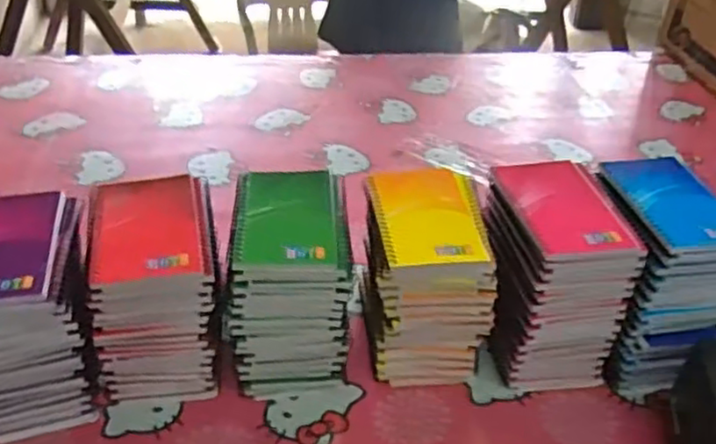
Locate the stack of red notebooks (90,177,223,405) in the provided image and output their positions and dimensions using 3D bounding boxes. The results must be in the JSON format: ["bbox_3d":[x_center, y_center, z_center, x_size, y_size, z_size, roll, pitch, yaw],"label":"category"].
[{"bbox_3d":[-0.173,0.061,0.604,0.100,0.158,0.125,-5,39,-11],"label":"stack of red notebooks"}]

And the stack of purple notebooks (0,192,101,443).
[{"bbox_3d":[-0.274,0.076,0.578,0.095,0.156,0.128,-7,39,-13],"label":"stack of purple notebooks"}]

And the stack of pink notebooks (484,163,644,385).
[{"bbox_3d":[0.175,0.050,0.641,0.098,0.167,0.131,-4,39,-9],"label":"stack of pink notebooks"}]

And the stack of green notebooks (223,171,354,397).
[{"bbox_3d":[-0.059,0.055,0.620,0.099,0.156,0.131,-1,38,-5],"label":"stack of green notebooks"}]

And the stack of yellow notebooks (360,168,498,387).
[{"bbox_3d":[0.059,0.050,0.643,0.097,0.161,0.132,-2,38,-7],"label":"stack of yellow notebooks"}]

